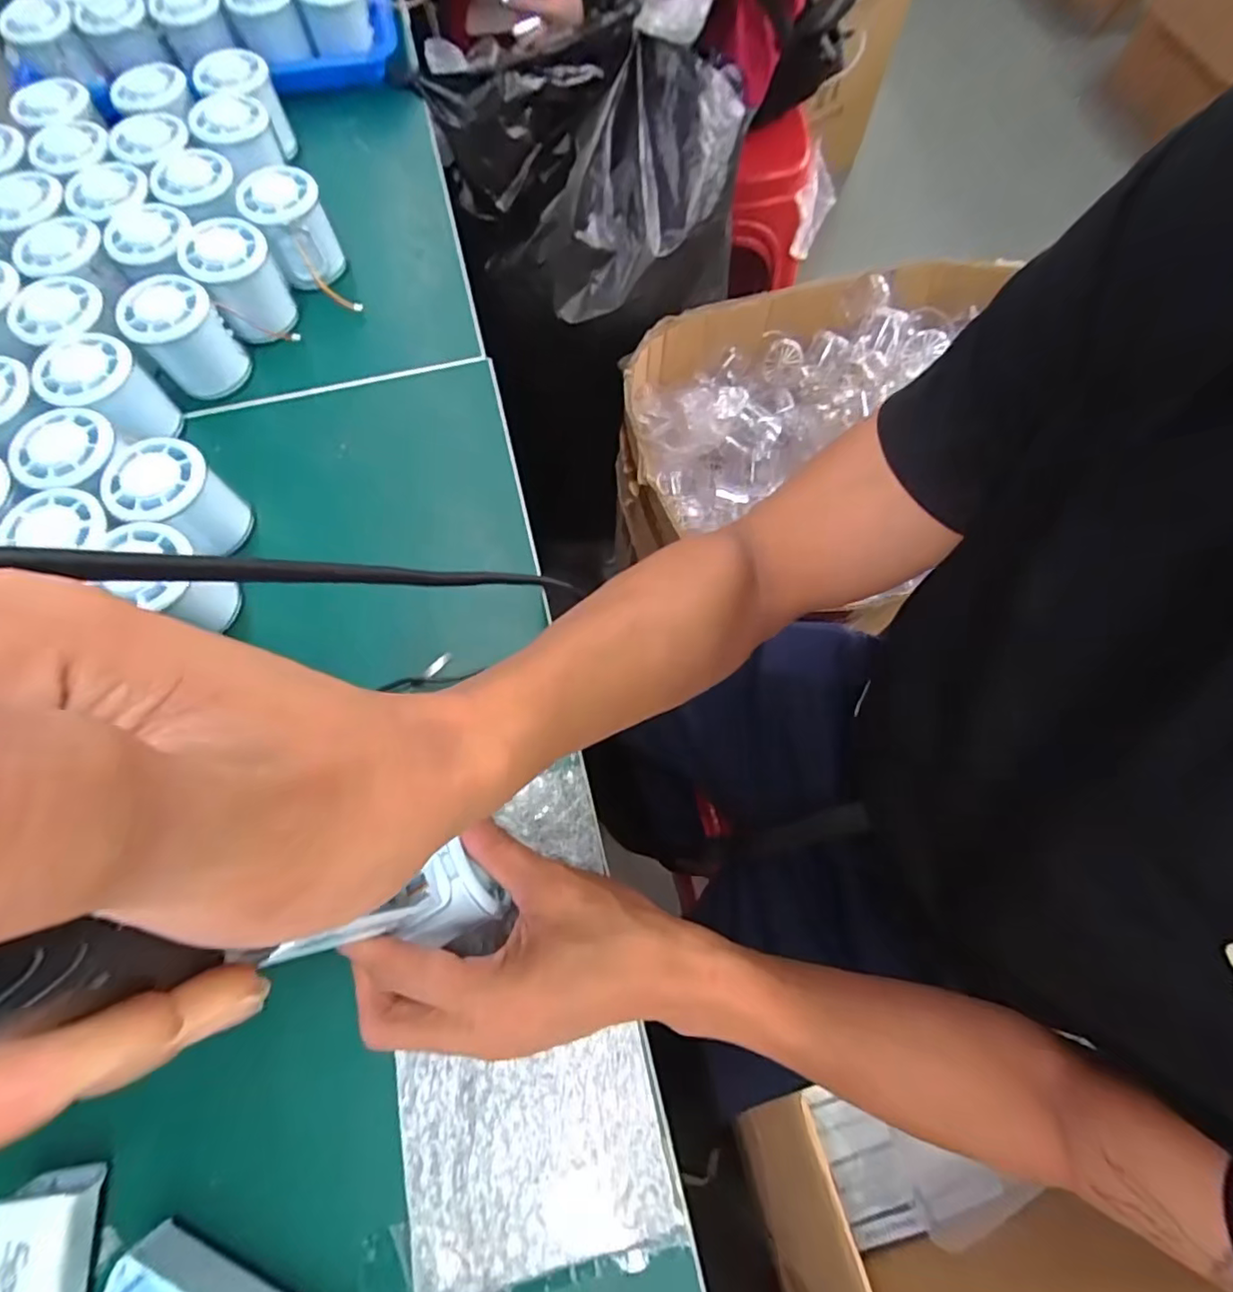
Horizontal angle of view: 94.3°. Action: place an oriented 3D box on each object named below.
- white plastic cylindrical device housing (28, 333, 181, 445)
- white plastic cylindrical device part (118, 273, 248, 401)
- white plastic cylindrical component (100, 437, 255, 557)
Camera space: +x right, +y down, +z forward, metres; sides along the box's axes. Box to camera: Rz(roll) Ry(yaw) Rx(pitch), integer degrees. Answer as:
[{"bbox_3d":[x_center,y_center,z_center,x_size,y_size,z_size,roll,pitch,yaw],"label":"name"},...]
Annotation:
[{"bbox_3d":[-0.337,-0.167,0.385,0.054,0.053,0.053,0,71,0],"label":"white plastic cylindrical device housing"},{"bbox_3d":[-0.298,-0.214,0.400,0.053,0.058,0.047,-42,76,-13],"label":"white plastic cylindrical device part"},{"bbox_3d":[-0.271,-0.090,0.362,0.053,0.058,0.052,0,71,0],"label":"white plastic cylindrical component"}]

